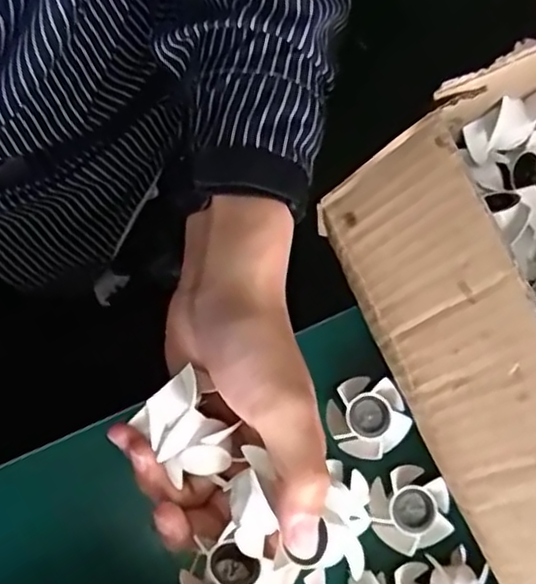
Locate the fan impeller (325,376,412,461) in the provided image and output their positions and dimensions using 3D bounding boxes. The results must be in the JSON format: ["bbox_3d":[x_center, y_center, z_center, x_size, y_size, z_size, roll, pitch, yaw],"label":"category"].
[{"bbox_3d":[0.055,0.069,0.381,0.043,0.019,0.042,0,79,-1],"label":"fan impeller"}]

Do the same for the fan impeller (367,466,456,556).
[{"bbox_3d":[0.077,0.117,0.370,0.044,0.017,0.042,0,79,-1],"label":"fan impeller"}]

